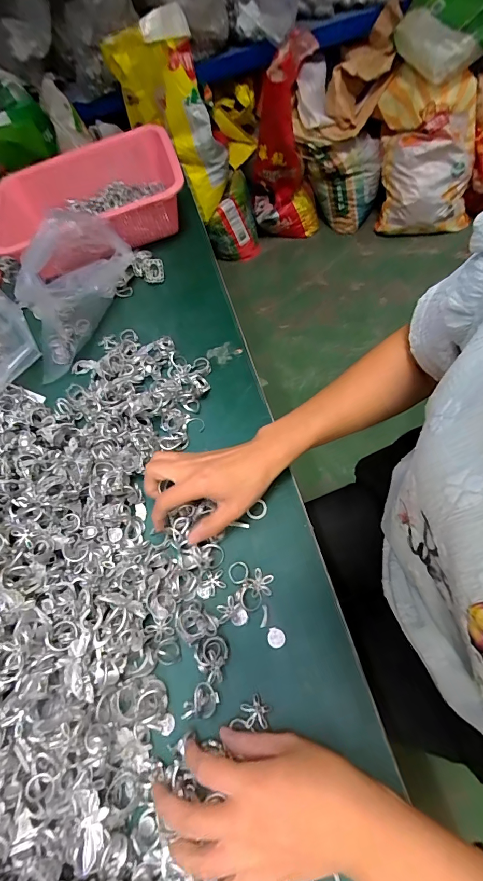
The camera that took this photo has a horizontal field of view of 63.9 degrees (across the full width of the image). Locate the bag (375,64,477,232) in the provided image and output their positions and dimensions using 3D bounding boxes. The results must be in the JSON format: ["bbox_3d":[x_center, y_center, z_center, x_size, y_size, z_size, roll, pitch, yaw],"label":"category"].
[{"bbox_3d":[0.705,-1.068,1.457,0.322,0.515,0.158,-7,30,9],"label":"bag"}]

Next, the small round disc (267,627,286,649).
[{"bbox_3d":[0.031,0.174,0.341,0.015,0.004,0.015,-4,61,7],"label":"small round disc"}]

